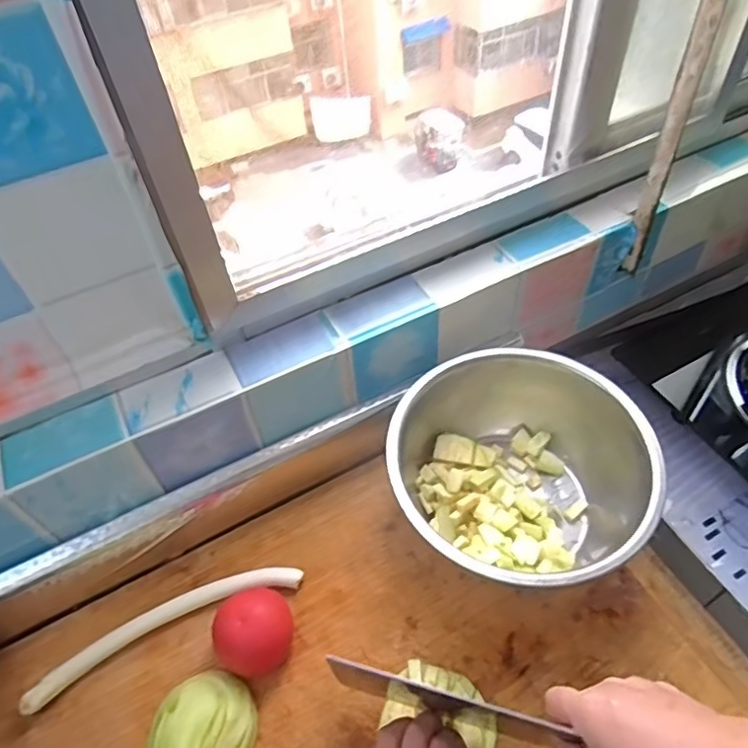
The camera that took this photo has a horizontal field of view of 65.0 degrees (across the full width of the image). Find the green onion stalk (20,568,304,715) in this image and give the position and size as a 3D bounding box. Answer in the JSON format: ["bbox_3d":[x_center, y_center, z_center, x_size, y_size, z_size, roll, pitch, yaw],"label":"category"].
[{"bbox_3d":[-0.188,0.227,0.533,0.246,0.027,0.040,-22,52,-14],"label":"green onion stalk"}]

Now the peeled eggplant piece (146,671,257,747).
[{"bbox_3d":[-0.143,0.301,0.467,0.077,0.039,0.114,7,51,9],"label":"peeled eggplant piece"}]

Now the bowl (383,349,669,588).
[{"bbox_3d":[0.134,0.102,0.565,0.233,0.112,0.225,-2,50,2],"label":"bowl"}]

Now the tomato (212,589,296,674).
[{"bbox_3d":[-0.104,0.226,0.515,0.064,0.049,0.062,-2,50,2],"label":"tomato"}]

